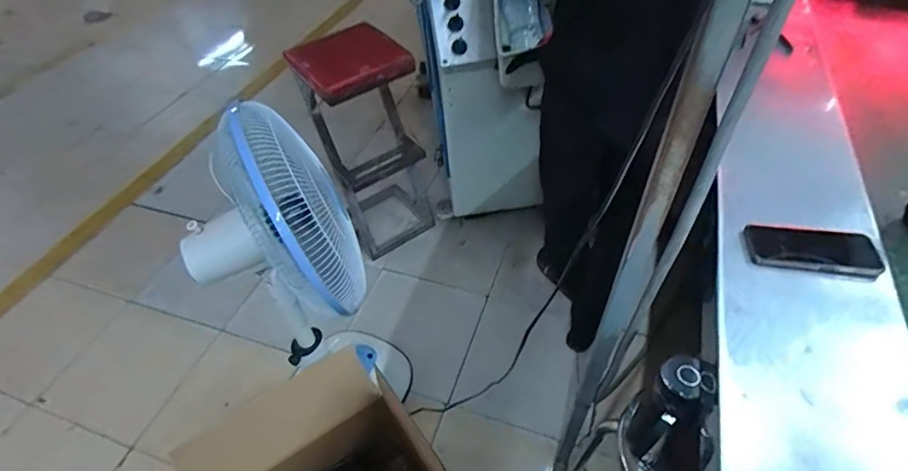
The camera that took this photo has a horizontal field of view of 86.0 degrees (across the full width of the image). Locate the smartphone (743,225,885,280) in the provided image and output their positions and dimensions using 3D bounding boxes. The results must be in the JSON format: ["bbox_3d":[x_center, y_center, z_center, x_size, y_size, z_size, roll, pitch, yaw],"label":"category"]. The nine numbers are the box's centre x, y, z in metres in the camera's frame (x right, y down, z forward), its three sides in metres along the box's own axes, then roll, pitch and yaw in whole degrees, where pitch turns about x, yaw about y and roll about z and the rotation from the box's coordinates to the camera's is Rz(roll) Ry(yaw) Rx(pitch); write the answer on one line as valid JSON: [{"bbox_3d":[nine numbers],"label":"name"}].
[{"bbox_3d":[0.542,0.019,0.741,0.173,0.008,0.092,9,49,13],"label":"smartphone"}]

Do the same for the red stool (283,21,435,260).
[{"bbox_3d":[-0.281,-0.309,1.706,0.332,0.723,0.309,-27,51,-18],"label":"red stool"}]

